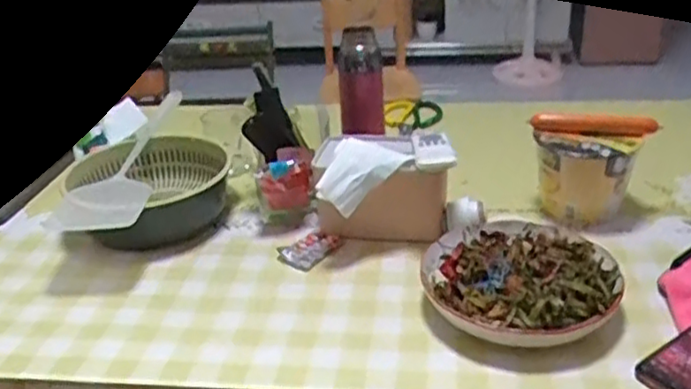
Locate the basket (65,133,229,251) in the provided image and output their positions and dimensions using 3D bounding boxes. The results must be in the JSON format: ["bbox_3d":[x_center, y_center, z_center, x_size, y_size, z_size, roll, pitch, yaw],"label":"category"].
[{"bbox_3d":[-0.271,-0.010,0.978,0.195,0.083,0.179,-3,28,2],"label":"basket"}]

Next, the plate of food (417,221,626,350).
[{"bbox_3d":[0.191,0.088,0.761,0.209,0.046,0.209,-3,28,2],"label":"plate of food"}]

